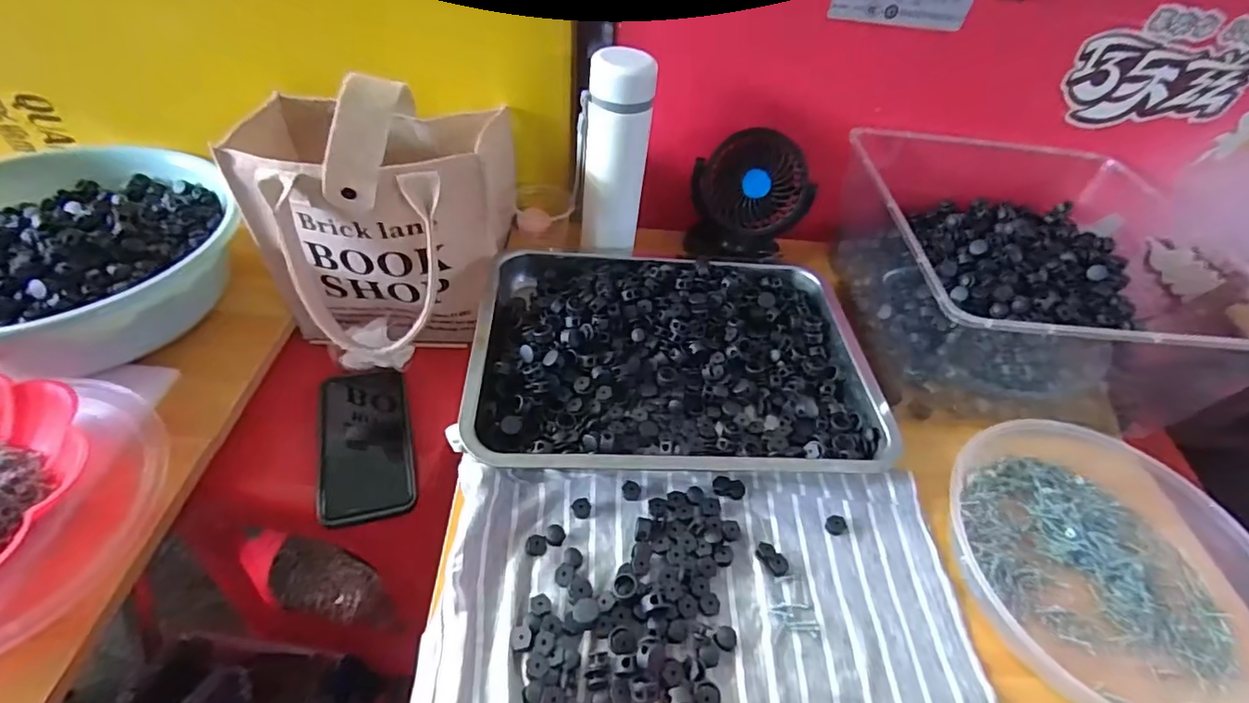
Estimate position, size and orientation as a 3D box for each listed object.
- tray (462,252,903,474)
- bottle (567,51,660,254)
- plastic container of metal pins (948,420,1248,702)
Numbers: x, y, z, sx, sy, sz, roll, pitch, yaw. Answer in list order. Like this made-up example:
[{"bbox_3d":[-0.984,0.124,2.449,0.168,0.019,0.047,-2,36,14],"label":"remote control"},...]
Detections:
[{"bbox_3d":[0.045,-0.007,0.497,0.335,0.031,0.244,2,51,-5],"label":"tray"},{"bbox_3d":[-0.013,-0.185,0.540,0.068,0.184,0.050,5,50,-3],"label":"bottle"},{"bbox_3d":[0.360,0.150,0.407,0.209,0.038,0.221,3,51,-4],"label":"plastic container of metal pins"}]

